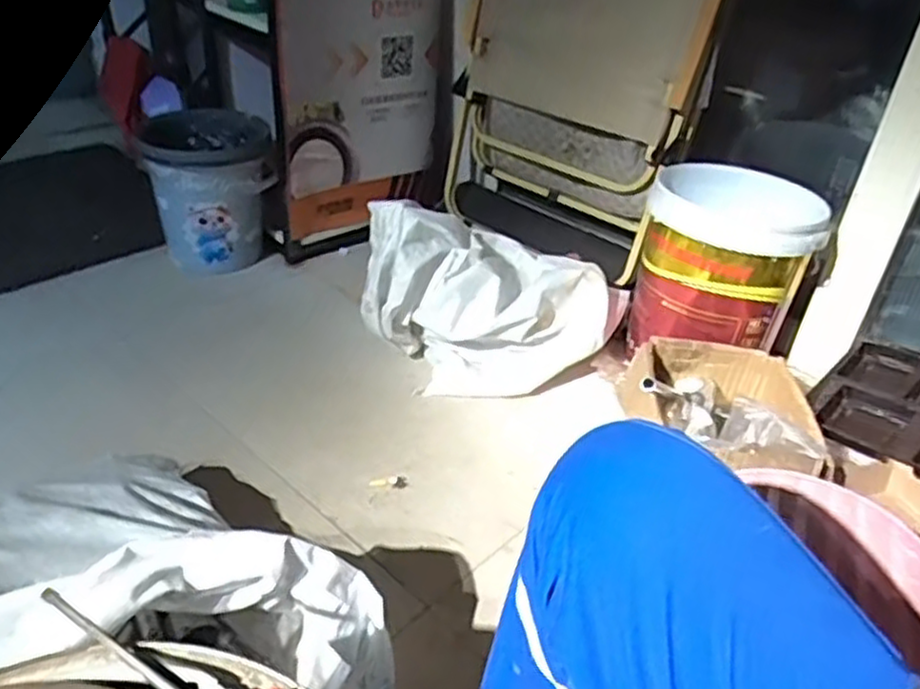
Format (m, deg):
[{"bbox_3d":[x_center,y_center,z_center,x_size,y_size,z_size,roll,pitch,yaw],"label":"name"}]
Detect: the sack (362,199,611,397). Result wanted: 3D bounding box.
[{"bbox_3d":[0.060,-0.073,1.294,0.425,0.308,0.179,-10,37,-21],"label":"sack"}]

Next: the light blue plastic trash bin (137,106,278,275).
[{"bbox_3d":[-0.514,-0.313,1.517,0.245,0.269,0.222,-12,37,-23],"label":"light blue plastic trash bin"}]

